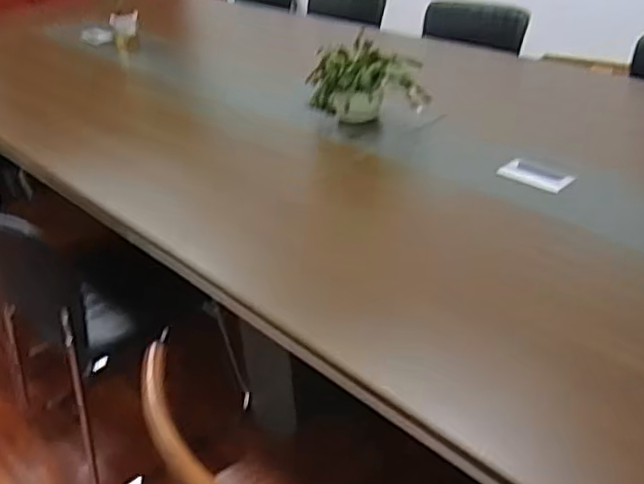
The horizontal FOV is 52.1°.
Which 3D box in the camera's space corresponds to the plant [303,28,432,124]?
[{"bbox_3d":[0.114,-0.395,1.666,0.308,0.173,0.211,0,30,6],"label":"plant"}]

